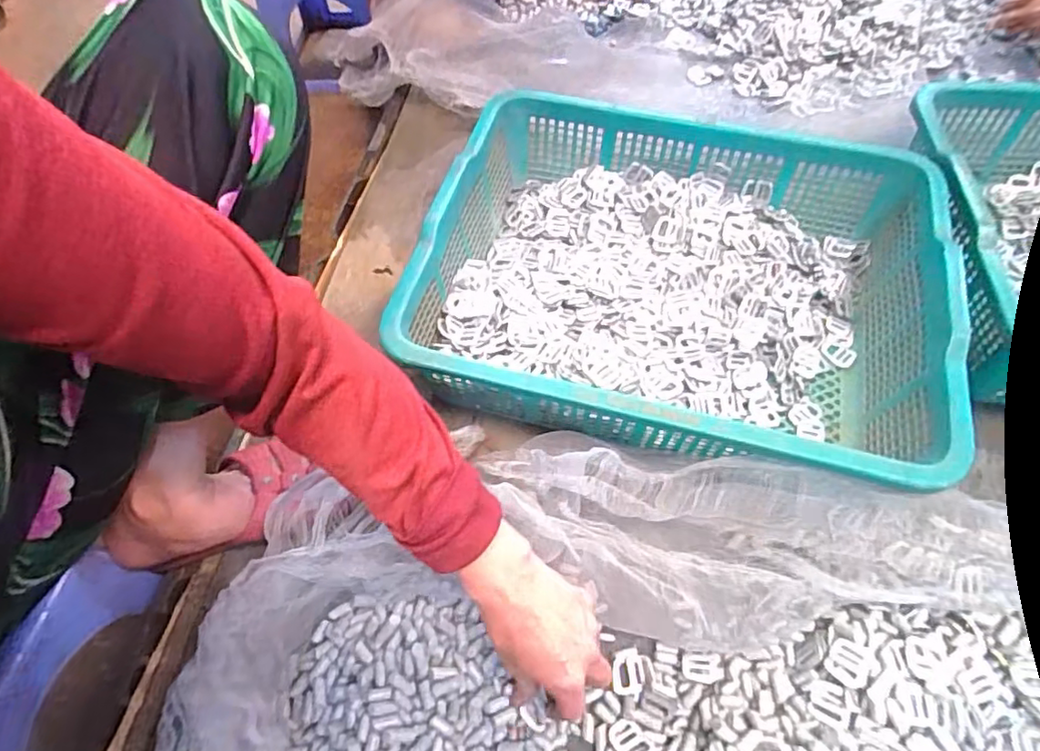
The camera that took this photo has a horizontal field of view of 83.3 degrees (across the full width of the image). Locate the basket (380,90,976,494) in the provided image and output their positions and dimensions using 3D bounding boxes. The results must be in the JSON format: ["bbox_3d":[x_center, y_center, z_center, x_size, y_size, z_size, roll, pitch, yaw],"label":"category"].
[{"bbox_3d":[0.154,-0.090,0.591,0.468,0.134,0.368,12,59,10],"label":"basket"}]

